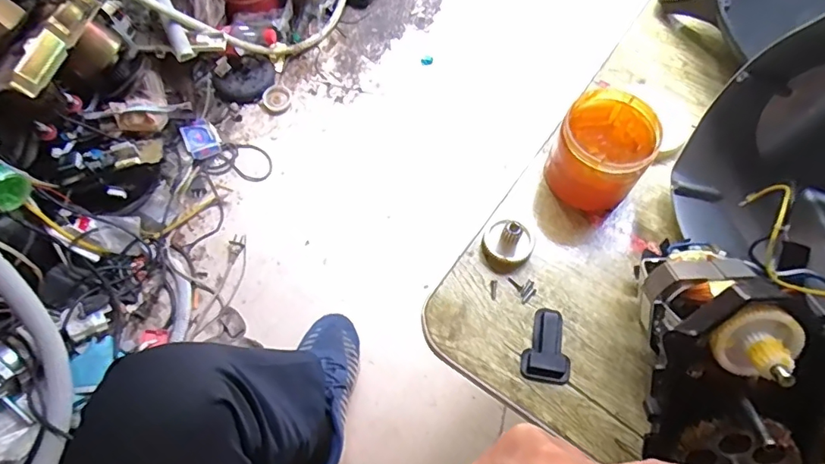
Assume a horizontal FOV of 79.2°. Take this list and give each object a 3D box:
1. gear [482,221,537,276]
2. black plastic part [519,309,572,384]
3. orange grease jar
[{"bbox_3d":[0.082,0.012,0.433,0.044,0.034,0.039,24,69,10],"label":"gear"},{"bbox_3d":[0.112,0.093,0.409,0.039,0.011,0.058,13,67,5],"label":"black plastic part"},{"bbox_3d":[0.169,-0.072,0.452,0.083,0.067,0.090,29,68,12],"label":"orange grease jar"}]

